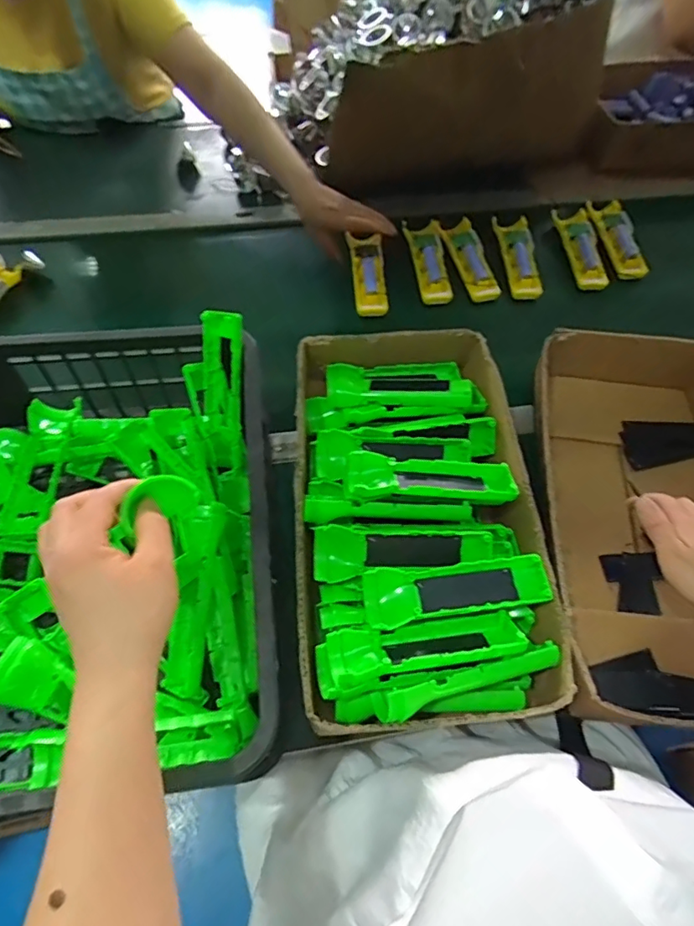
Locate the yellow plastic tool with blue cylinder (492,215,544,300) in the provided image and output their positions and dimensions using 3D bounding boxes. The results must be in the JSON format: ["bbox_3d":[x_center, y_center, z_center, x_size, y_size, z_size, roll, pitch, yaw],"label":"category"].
[{"bbox_3d":[0.258,-0.313,0.801,0.045,0.021,0.157,-1,59,-4],"label":"yellow plastic tool with blue cylinder"}]

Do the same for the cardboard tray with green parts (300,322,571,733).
[{"bbox_3d":[0.066,0.040,0.543,0.228,0.089,0.404,-1,59,-5],"label":"cardboard tray with green parts"}]

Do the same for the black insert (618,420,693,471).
[{"bbox_3d":[0.373,-0.029,0.639,0.100,0.012,0.062,-13,61,-11],"label":"black insert"}]

